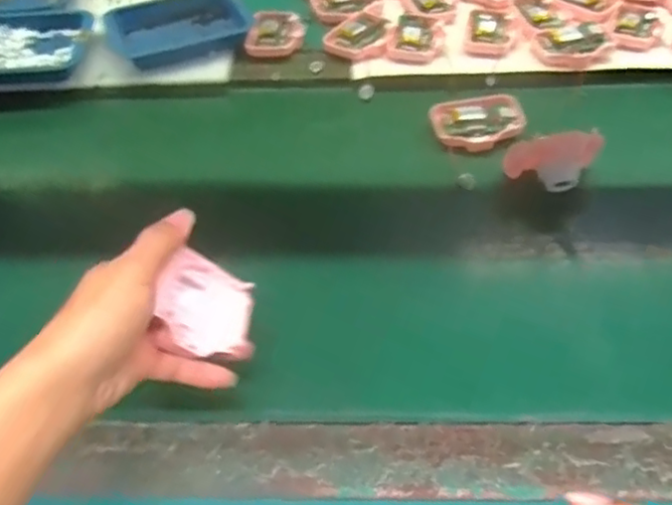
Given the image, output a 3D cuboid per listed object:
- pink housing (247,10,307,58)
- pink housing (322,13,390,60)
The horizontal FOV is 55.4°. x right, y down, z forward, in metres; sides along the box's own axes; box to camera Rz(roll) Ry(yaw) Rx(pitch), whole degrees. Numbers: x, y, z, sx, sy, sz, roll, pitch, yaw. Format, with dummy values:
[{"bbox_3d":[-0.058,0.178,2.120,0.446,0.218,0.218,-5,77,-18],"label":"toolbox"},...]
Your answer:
[{"bbox_3d":[-0.067,-0.249,0.729,0.061,0.016,0.083,2,51,3],"label":"pink housing"},{"bbox_3d":[0.029,-0.245,0.722,0.057,0.019,0.086,32,58,25],"label":"pink housing"}]

